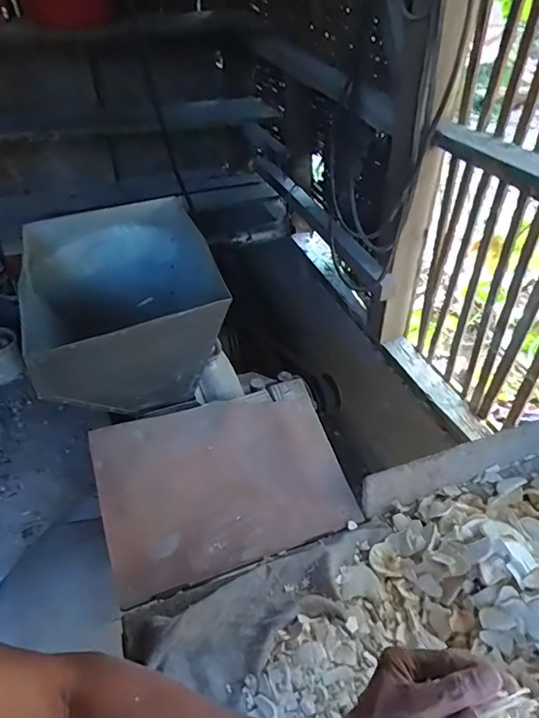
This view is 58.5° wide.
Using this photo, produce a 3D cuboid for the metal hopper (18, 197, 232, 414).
[{"bbox_3d":[-0.190,-0.051,0.666,0.249,0.196,0.283,-15,45,-13],"label":"metal hopper"}]

